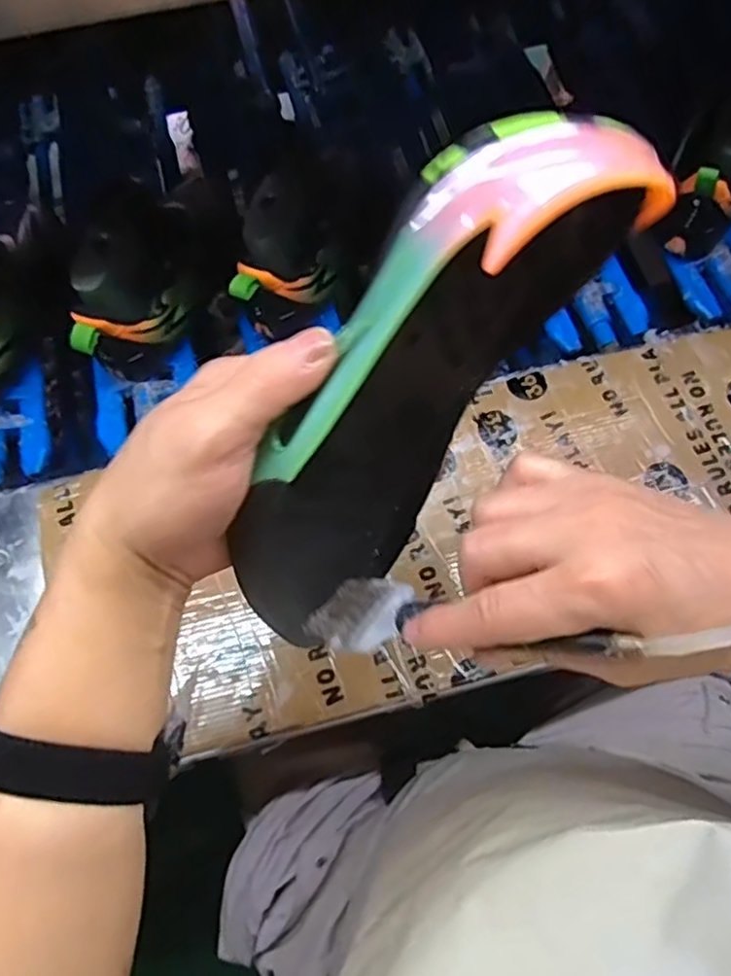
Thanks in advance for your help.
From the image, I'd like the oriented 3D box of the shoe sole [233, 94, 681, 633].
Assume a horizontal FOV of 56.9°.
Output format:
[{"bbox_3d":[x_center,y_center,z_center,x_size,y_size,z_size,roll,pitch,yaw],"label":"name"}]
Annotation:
[{"bbox_3d":[0.021,-0.034,0.283,0.058,0.236,0.104,44,32,19],"label":"shoe sole"}]

